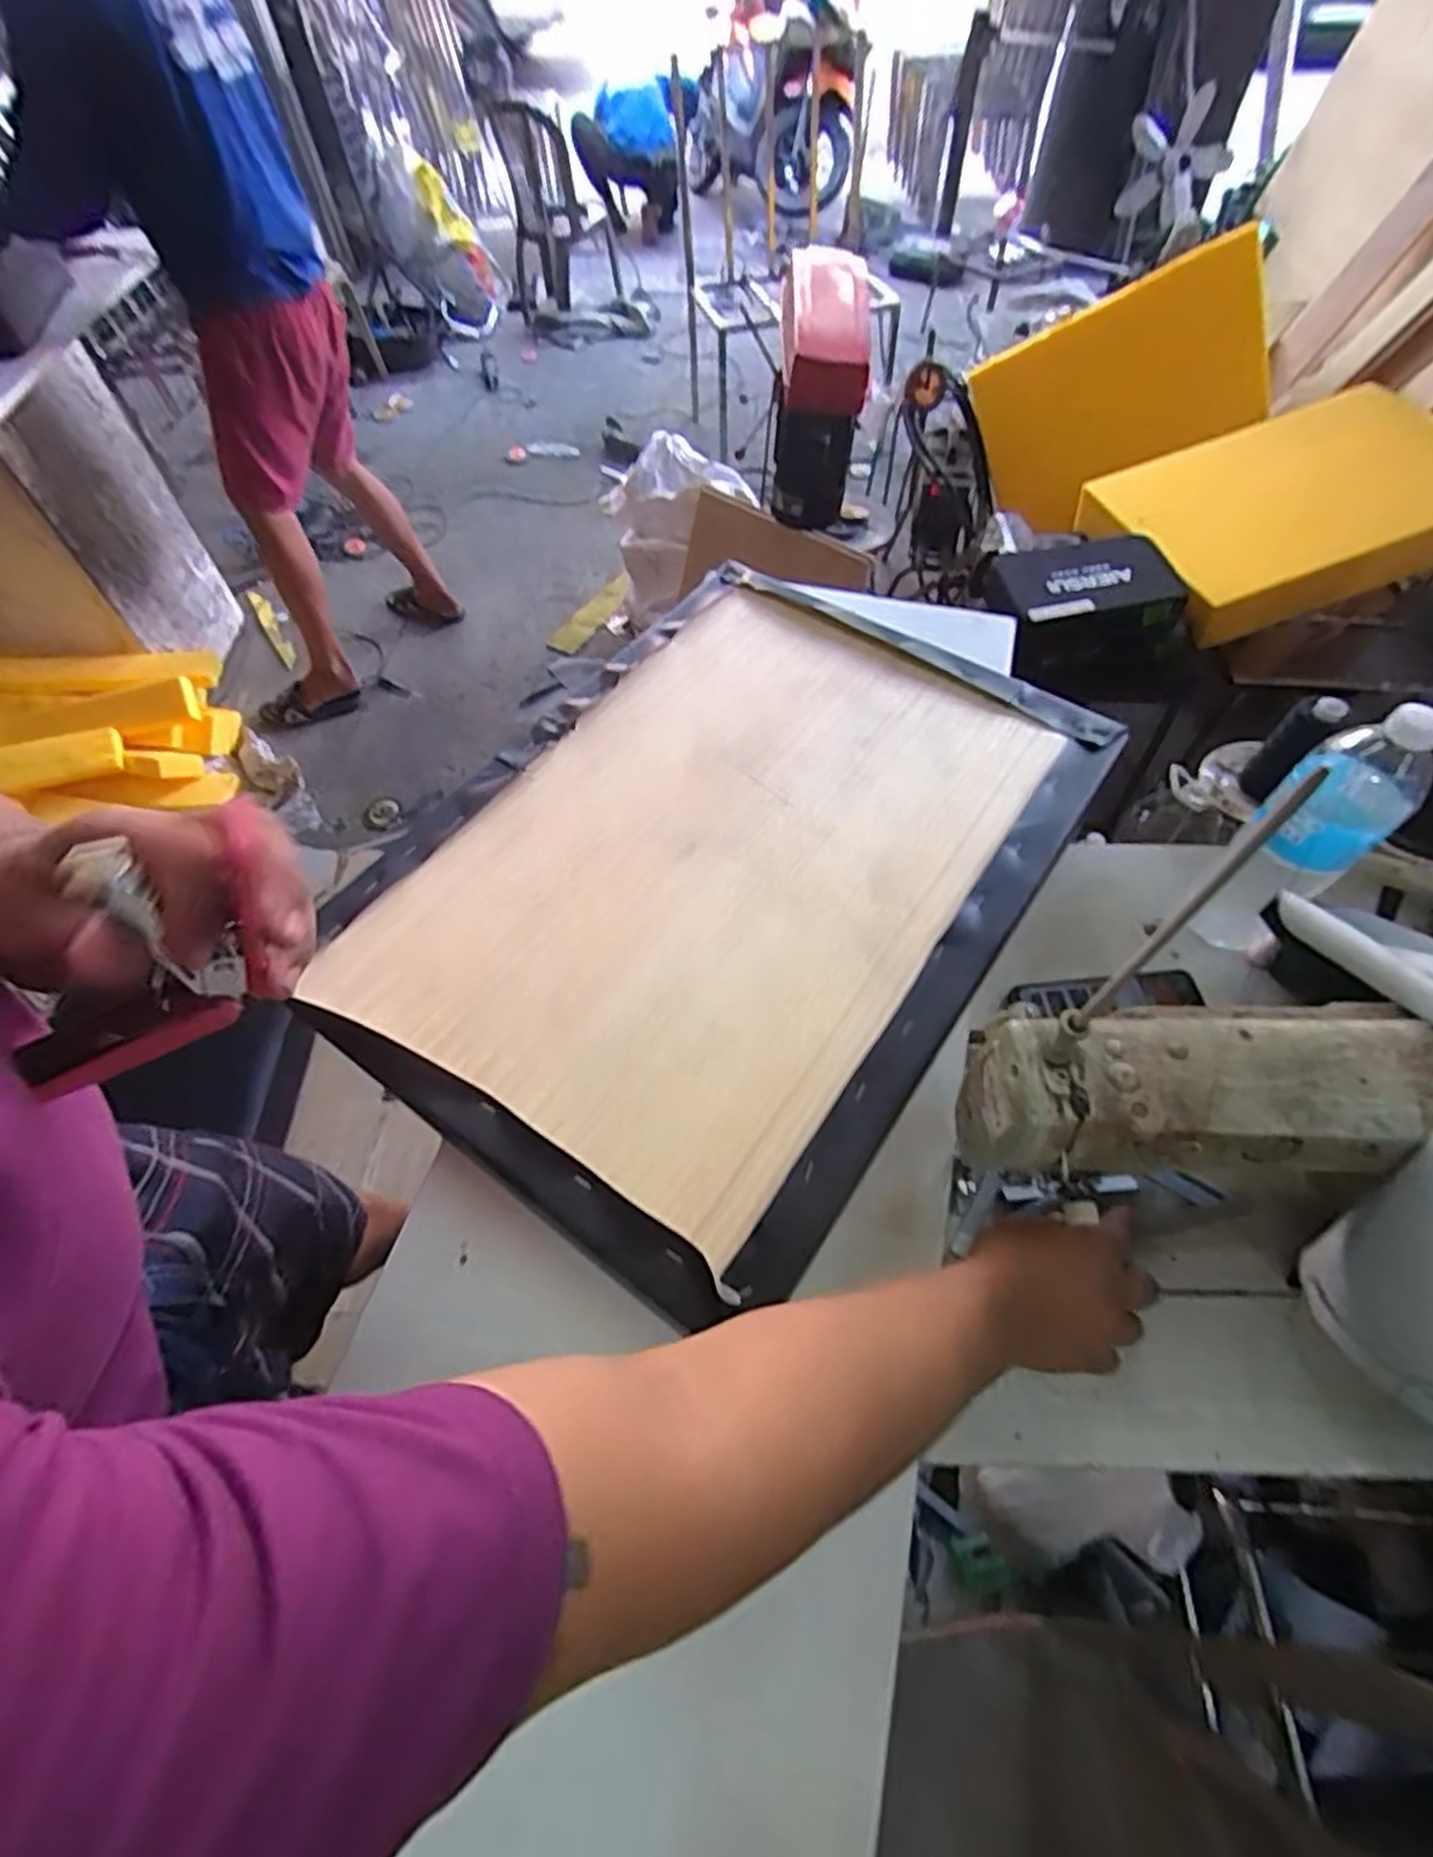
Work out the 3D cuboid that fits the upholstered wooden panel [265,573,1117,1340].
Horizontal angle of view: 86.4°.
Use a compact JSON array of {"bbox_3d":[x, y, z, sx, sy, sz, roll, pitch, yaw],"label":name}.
[{"bbox_3d":[0.015,-0.066,0.626,0.432,0.027,0.607,30,62,20],"label":"upholstered wooden panel"}]

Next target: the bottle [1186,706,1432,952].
[{"bbox_3d":[0.477,-0.075,0.623,0.081,0.242,0.069,39,66,24],"label":"bottle"}]

